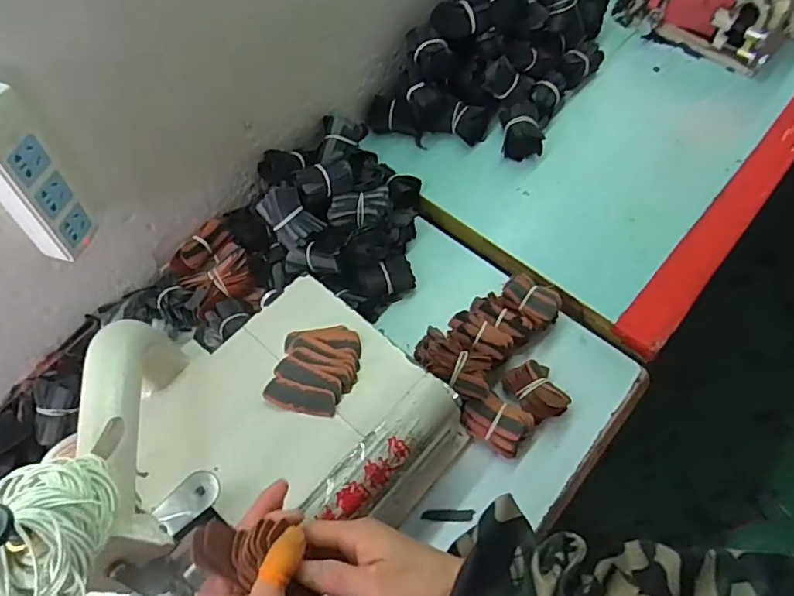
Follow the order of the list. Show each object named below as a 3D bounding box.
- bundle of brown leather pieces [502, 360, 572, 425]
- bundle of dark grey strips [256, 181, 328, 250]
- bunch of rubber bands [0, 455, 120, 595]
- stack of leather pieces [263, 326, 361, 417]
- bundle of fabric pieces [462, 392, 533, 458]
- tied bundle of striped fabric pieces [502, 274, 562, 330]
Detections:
[{"bbox_3d":[0.167,0.112,0.658,0.059,0.034,0.072,-29,66,-15],"label":"bundle of brown leather pieces"},{"bbox_3d":[-0.138,-0.104,0.707,0.057,0.040,0.075,-41,101,-11],"label":"bundle of dark grey strips"},{"bbox_3d":[-0.195,0.131,0.304,0.060,0.045,0.083,-11,63,-6],"label":"bunch of rubber bands"},{"bbox_3d":[-0.079,0.067,0.540,0.078,0.008,0.092,12,63,6],"label":"stack of leather pieces"},{"bbox_3d":[0.116,0.144,0.643,0.076,0.035,0.052,31,66,15],"label":"bundle of fabric pieces"},{"bbox_3d":[0.171,0.005,0.704,0.048,0.045,0.071,-36,68,-18],"label":"tied bundle of striped fabric pieces"}]

